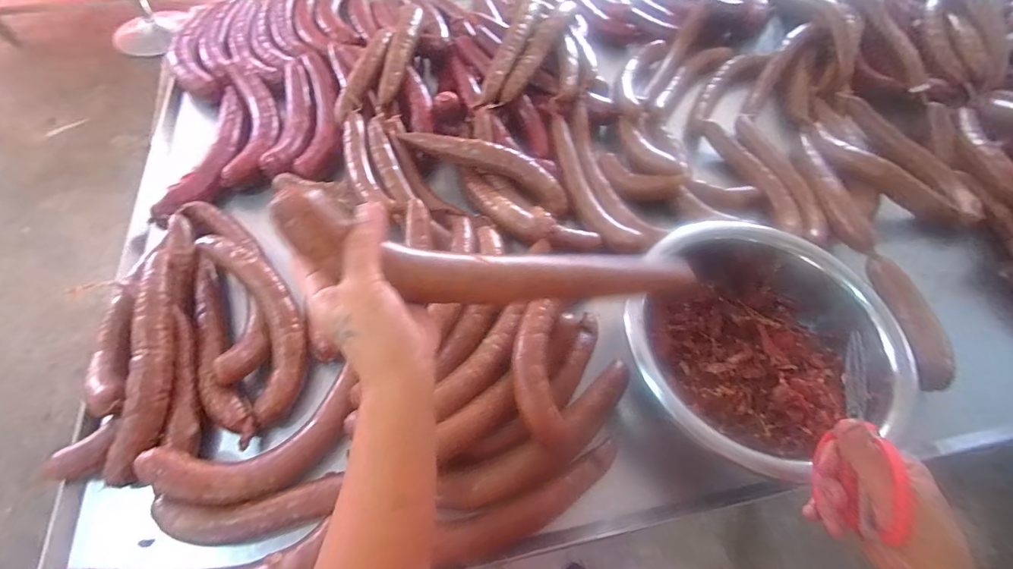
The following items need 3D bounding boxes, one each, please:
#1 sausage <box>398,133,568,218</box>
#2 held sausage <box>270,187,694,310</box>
[{"bbox_3d":[-0.027,-0.180,0.661,0.255,0.049,0.044,22,61,10],"label":"sausage"},{"bbox_3d":[0.002,-0.012,0.334,0.307,0.047,0.052,5,57,-24],"label":"held sausage"}]

